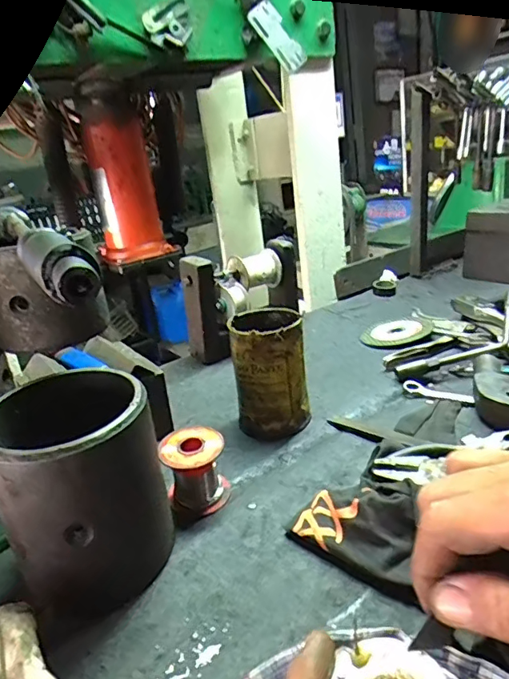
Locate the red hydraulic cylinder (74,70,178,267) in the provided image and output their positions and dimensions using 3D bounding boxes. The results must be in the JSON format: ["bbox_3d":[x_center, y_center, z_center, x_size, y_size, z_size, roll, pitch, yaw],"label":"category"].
[{"bbox_3d":[-0.223,-0.279,0.865,0.106,0.276,0.088,-19,24,-29],"label":"red hydraulic cylinder"}]

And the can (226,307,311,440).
[{"bbox_3d":[0.017,0.032,0.521,0.072,0.112,0.073,-2,22,11],"label":"can"}]

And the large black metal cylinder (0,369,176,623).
[{"bbox_3d":[-0.119,0.106,0.362,0.107,0.133,0.102,-15,23,-22],"label":"large black metal cylinder"}]

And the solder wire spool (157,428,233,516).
[{"bbox_3d":[-0.049,0.111,0.428,0.051,0.058,0.051,-6,21,2],"label":"solder wire spool"}]

